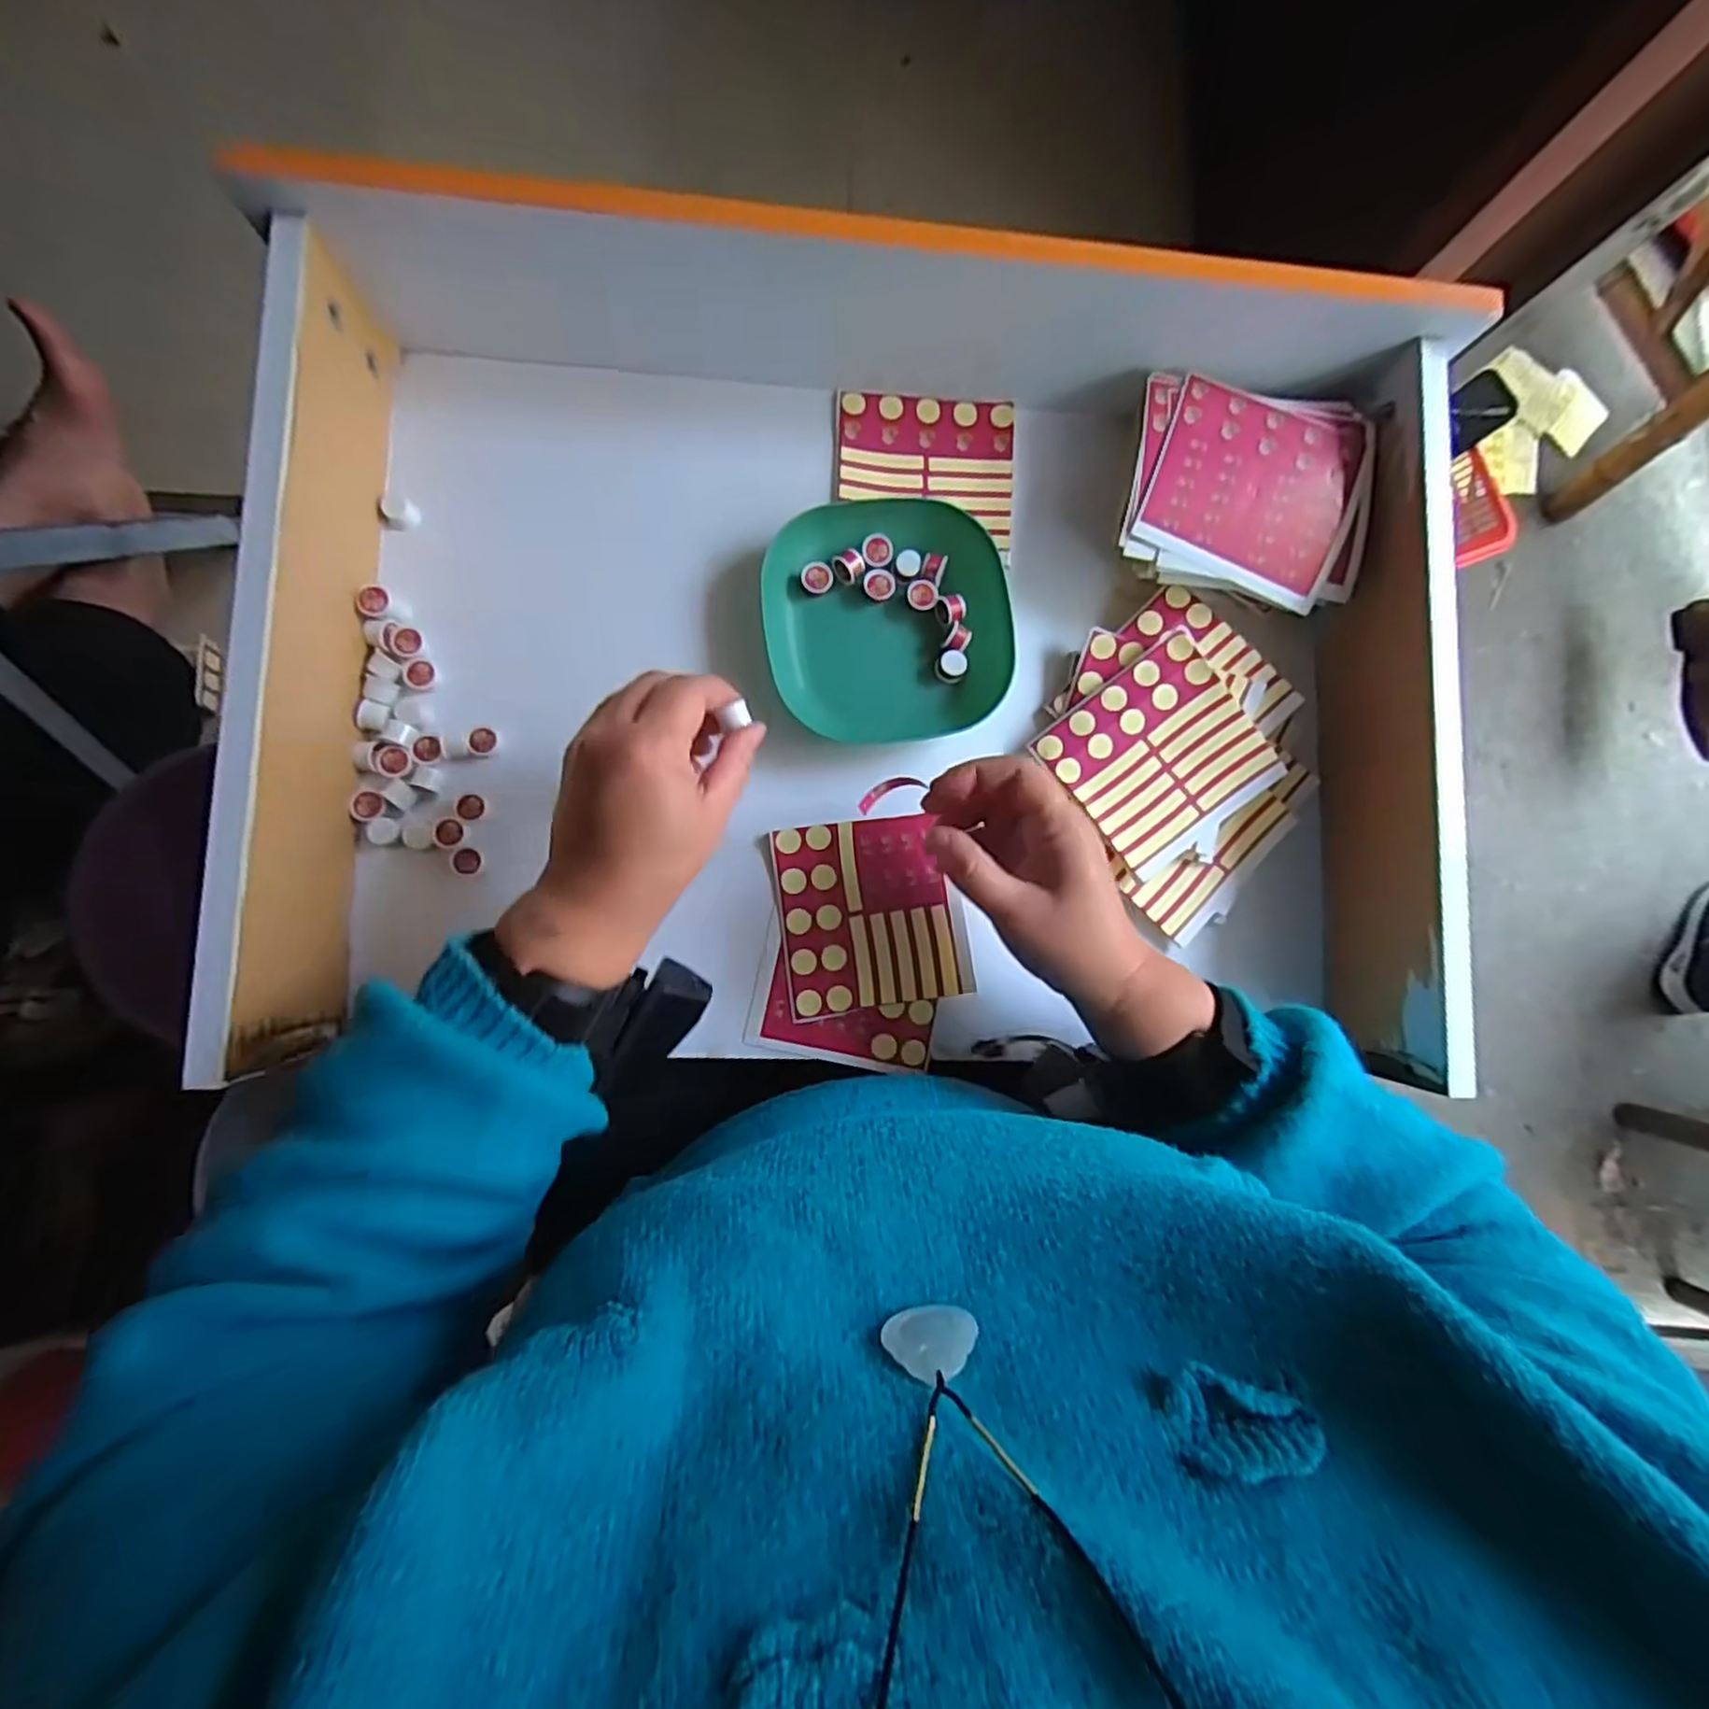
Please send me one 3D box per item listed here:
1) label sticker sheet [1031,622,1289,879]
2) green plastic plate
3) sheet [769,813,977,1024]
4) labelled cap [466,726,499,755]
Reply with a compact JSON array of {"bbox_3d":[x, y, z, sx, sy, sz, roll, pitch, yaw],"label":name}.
[{"bbox_3d":[0.178,-0.055,0.412,0.106,0.007,0.107,-39,91,3],"label":"label sticker sheet"},{"bbox_3d":[0.018,-0.135,0.411,0.134,0.026,0.135,-9,87,-6],"label":"green plastic plate"},{"bbox_3d":[0.010,0.033,0.404,0.101,0.009,0.103,-7,87,-6],"label":"sheet"},{"bbox_3d":[-0.200,-0.061,0.386,0.015,0.005,0.014,0,86,-5],"label":"labelled cap"}]

